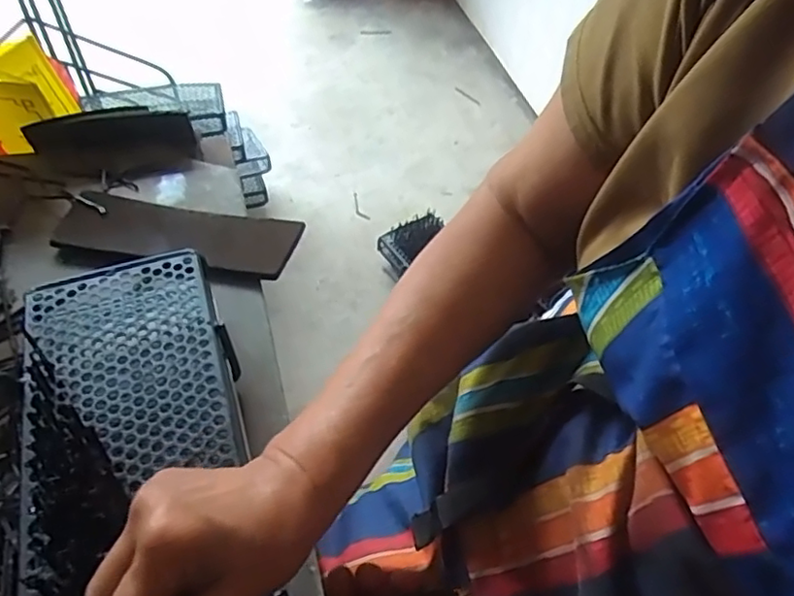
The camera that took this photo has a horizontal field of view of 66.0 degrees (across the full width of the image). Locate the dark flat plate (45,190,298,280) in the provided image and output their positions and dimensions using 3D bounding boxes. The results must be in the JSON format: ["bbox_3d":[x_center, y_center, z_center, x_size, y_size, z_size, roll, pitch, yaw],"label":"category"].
[{"bbox_3d":[-0.240,-0.072,0.670,0.258,0.019,0.092,11,50,5],"label":"dark flat plate"}]

